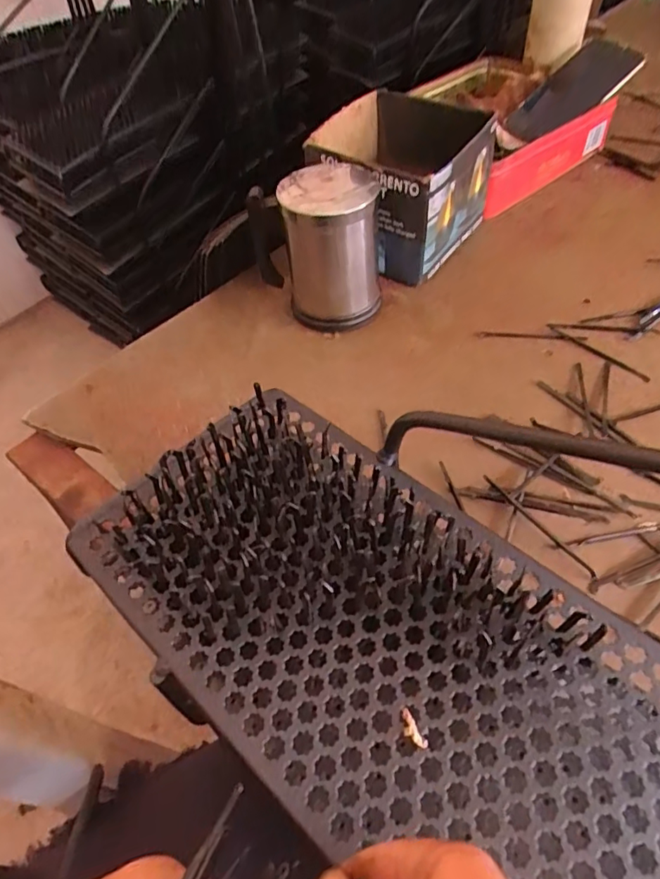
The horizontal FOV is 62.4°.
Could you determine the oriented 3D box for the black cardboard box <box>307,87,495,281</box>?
[{"bbox_3d":[0.062,-0.243,0.528,0.150,0.107,0.138,25,58,25],"label":"black cardboard box"}]

